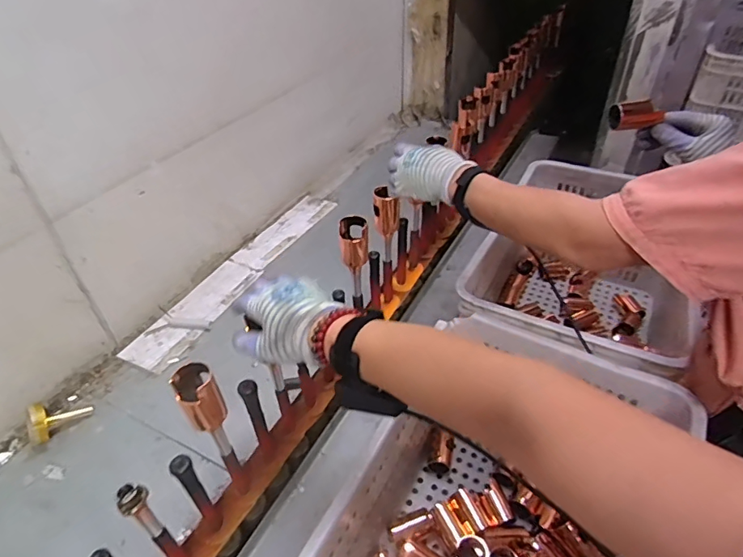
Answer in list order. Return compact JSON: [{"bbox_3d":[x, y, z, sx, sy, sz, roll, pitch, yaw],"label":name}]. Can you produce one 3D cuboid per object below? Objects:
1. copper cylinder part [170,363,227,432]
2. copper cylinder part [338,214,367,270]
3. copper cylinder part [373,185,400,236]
[{"bbox_3d":[-0.182,0.129,0.522,0.040,0.078,0.031,-25,45,-27],"label":"copper cylinder part"},{"bbox_3d":[-0.026,-0.052,0.730,0.040,0.078,0.039,-4,39,-4],"label":"copper cylinder part"},{"bbox_3d":[0.025,-0.108,0.800,0.042,0.076,0.038,-1,39,-1],"label":"copper cylinder part"}]

